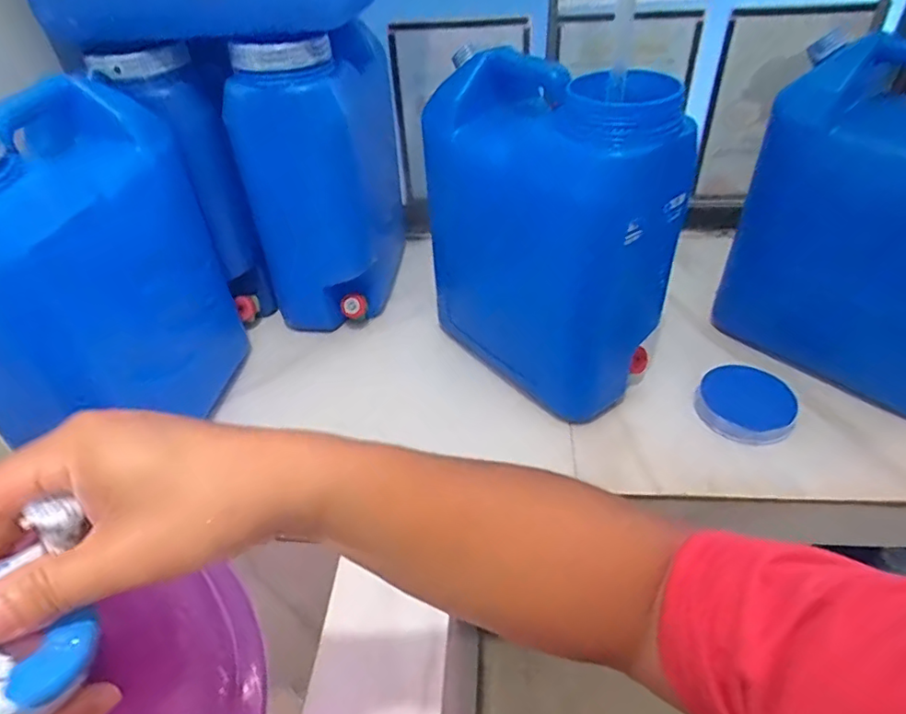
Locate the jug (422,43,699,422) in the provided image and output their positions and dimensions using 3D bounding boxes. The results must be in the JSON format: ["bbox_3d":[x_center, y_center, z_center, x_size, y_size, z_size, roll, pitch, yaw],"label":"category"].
[{"bbox_3d":[0.113,-0.155,0.734,0.148,0.382,0.310,-30,49,-27],"label":"jug"}]

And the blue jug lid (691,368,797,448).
[{"bbox_3d":[0.390,0.058,0.773,0.122,0.026,0.116,4,54,-5],"label":"blue jug lid"}]

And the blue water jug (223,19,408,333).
[{"bbox_3d":[-0.187,-0.299,0.913,0.178,0.412,0.329,2,42,5],"label":"blue water jug"}]

